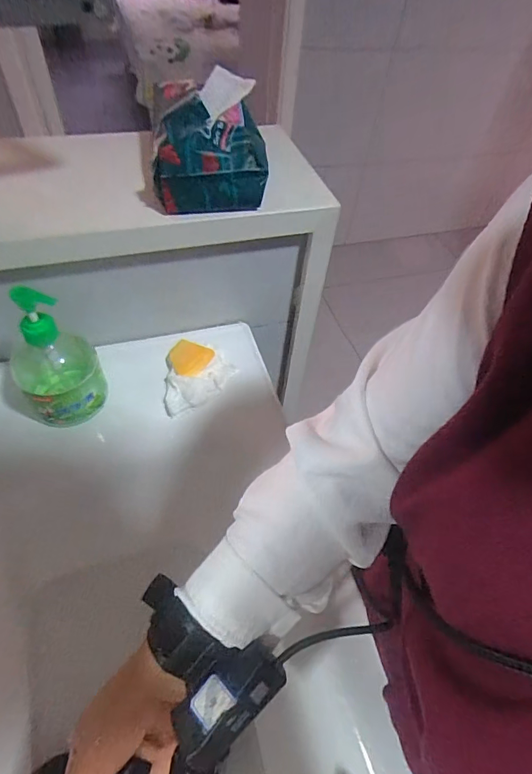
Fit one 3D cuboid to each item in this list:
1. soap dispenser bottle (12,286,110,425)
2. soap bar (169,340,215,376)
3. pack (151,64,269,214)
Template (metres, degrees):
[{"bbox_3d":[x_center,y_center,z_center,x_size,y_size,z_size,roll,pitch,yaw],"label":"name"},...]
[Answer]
[{"bbox_3d":[-0.225,-0.031,0.448,0.081,0.163,0.079,-29,60,-25],"label":"soap dispenser bottle"},{"bbox_3d":[-0.097,-0.035,0.545,0.050,0.018,0.048,11,52,3],"label":"soap bar"},{"bbox_3d":[-0.065,-0.273,0.474,0.124,0.101,0.156,-6,53,-10],"label":"pack"}]

